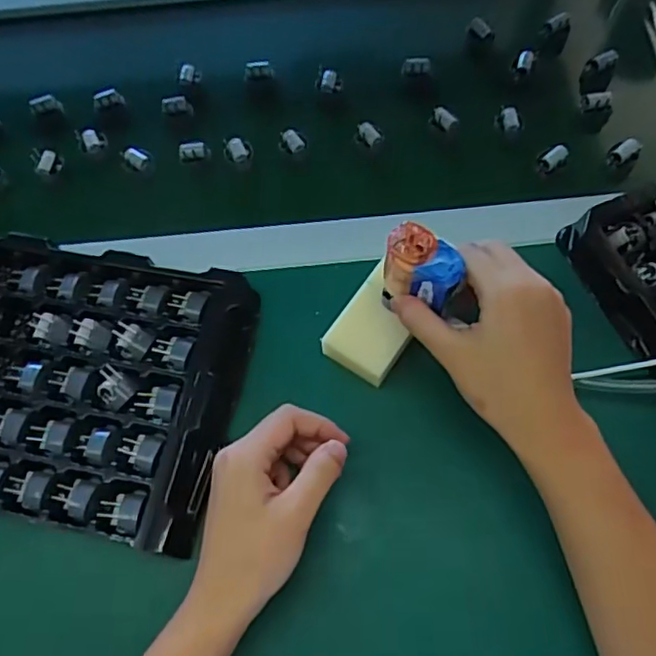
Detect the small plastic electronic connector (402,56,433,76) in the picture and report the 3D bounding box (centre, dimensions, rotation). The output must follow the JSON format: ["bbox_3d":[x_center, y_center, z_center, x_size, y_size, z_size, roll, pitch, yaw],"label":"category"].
[{"bbox_3d":[0.085,-0.247,0.571,0.027,0.015,0.014,-2,66,2],"label":"small plastic electronic connector"}]

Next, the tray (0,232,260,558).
[{"bbox_3d":[-0.250,0.025,0.447,0.367,0.034,0.197,10,67,7],"label":"tray"}]

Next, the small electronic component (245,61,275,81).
[{"bbox_3d":[-0.067,-0.247,0.579,0.028,0.014,0.014,-10,66,-2],"label":"small electronic component"}]

